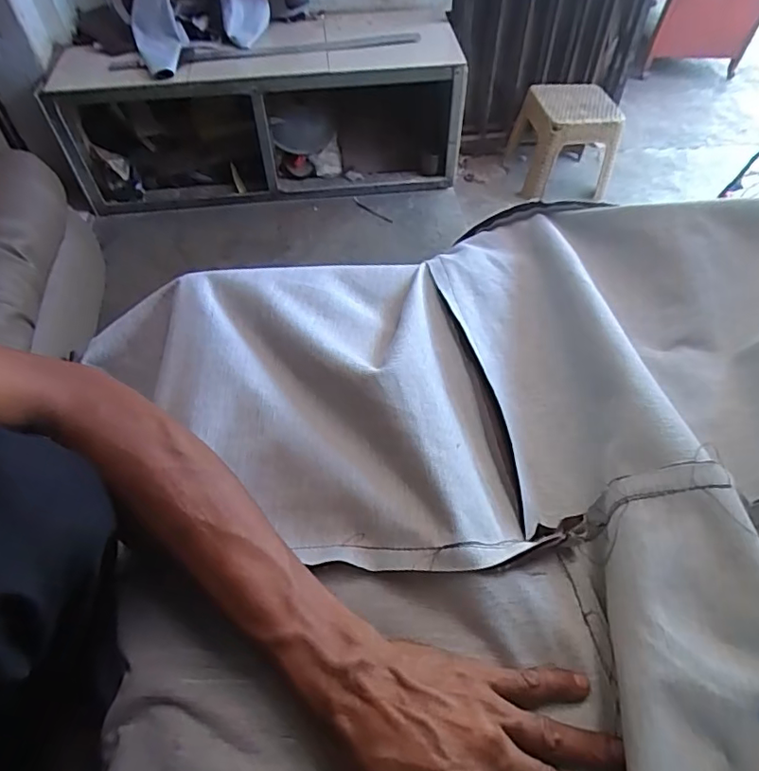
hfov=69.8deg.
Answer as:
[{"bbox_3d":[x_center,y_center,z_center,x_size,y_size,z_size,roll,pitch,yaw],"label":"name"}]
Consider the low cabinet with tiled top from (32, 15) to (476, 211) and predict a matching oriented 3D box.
[{"bbox_3d":[-0.337,-0.820,1.692,1.179,0.398,0.280,-5,54,-3],"label":"low cabinet with tiled top"}]

